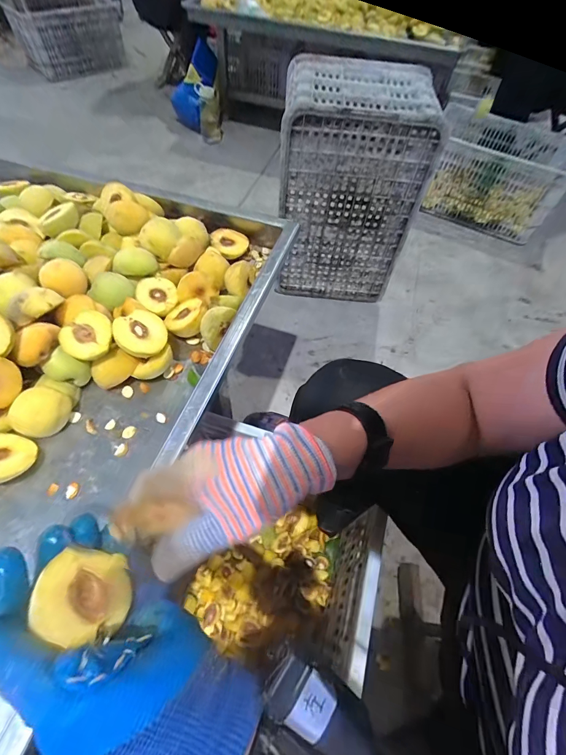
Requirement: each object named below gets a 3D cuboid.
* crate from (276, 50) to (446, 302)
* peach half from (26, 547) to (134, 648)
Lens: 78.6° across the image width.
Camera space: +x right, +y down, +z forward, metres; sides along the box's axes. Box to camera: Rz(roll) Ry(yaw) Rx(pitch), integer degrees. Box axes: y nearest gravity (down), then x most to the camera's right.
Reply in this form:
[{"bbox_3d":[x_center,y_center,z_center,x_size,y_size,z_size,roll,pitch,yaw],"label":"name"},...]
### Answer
[{"bbox_3d":[0.172,-0.515,0.995,0.341,0.514,0.321,5,56,-1],"label":"crate"},{"bbox_3d":[-0.129,0.141,0.216,0.027,0.055,0.050,-45,36,15],"label":"peach half"}]

